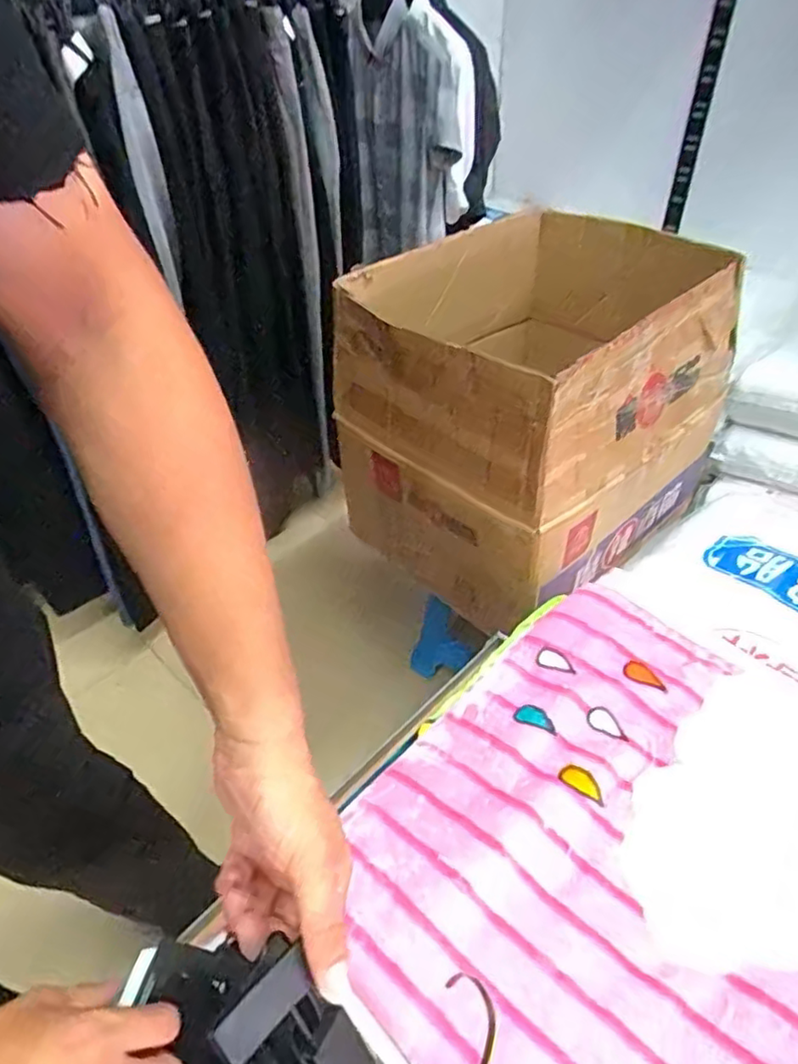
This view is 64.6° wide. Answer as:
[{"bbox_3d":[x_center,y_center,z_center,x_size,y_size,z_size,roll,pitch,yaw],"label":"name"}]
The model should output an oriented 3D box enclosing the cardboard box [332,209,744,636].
[{"bbox_3d":[0.221,-0.201,1.024,0.528,0.429,0.430,-31,49,-29],"label":"cardboard box"}]

